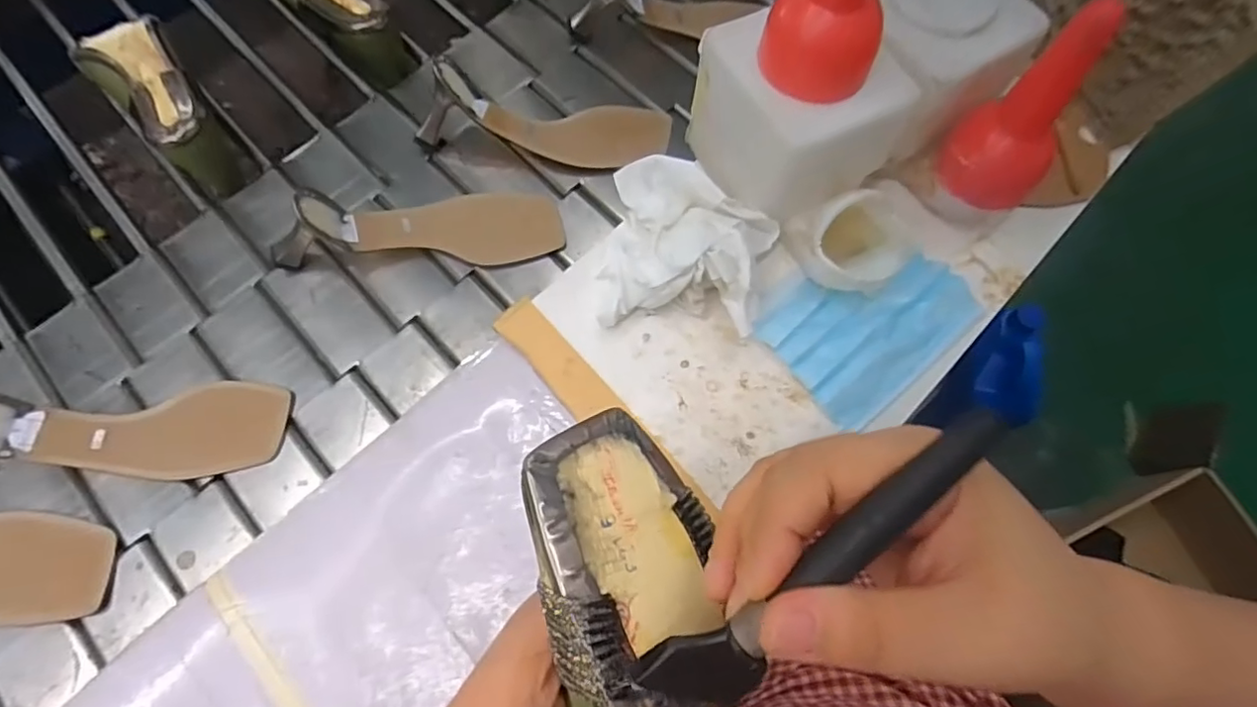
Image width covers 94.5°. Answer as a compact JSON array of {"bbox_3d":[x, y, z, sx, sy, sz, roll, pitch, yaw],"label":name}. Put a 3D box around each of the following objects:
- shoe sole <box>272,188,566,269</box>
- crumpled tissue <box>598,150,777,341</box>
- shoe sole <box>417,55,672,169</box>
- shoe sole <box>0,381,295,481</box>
[{"bbox_3d":[-0.179,-0.118,0.496,0.237,0.063,0.069,-4,71,-2],"label":"shoe sole"},{"bbox_3d":[0.043,-0.081,0.430,0.118,0.048,0.131,11,68,3],"label":"crumpled tissue"},{"bbox_3d":[-0.076,-0.220,0.533,0.232,0.062,0.069,8,71,2],"label":"shoe sole"},{"bbox_3d":[-0.379,0.057,0.438,0.221,0.046,0.072,0,70,-15],"label":"shoe sole"}]

